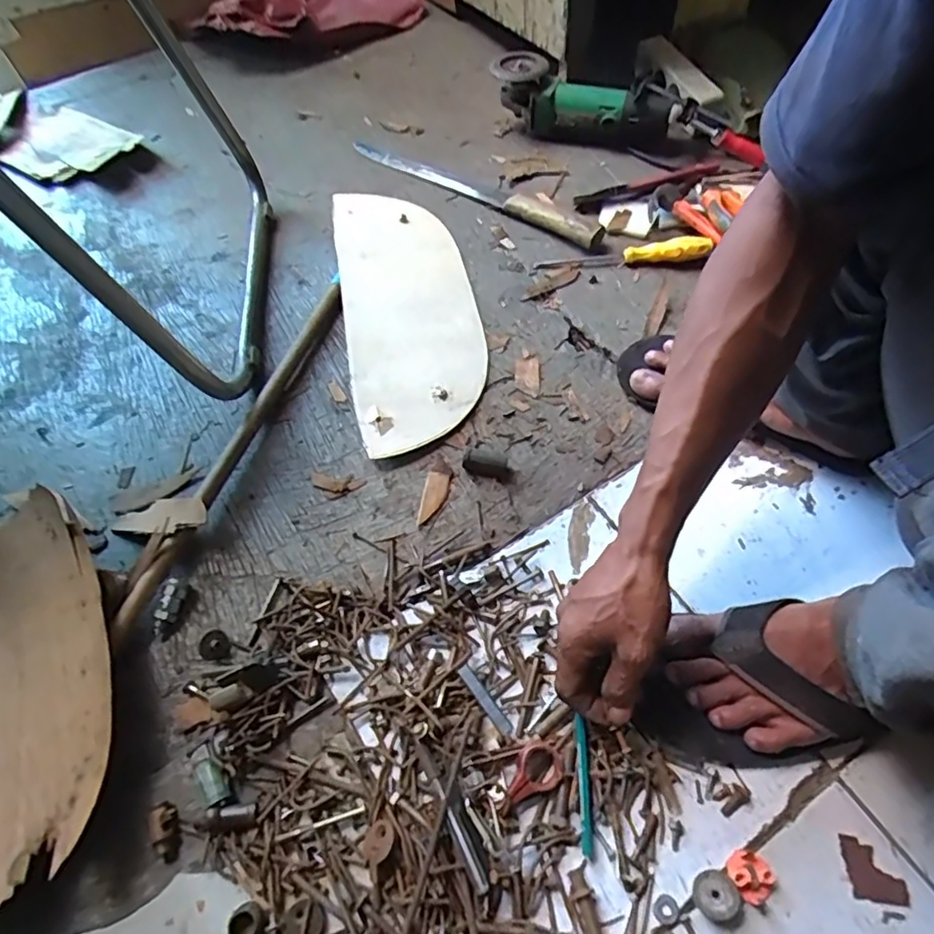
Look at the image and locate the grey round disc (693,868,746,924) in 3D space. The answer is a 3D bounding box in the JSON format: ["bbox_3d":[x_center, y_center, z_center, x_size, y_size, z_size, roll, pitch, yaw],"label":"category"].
[{"bbox_3d":[0.174,0.298,0.418,0.029,0.012,0.028,-1,57,2],"label":"grey round disc"}]

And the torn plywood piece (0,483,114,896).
[{"bbox_3d":[-0.371,0.158,0.513,0.131,0.050,0.363,-20,59,-10],"label":"torn plywood piece"}]

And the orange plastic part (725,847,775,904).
[{"bbox_3d":[0.199,0.289,0.425,0.029,0.012,0.030,-1,57,2],"label":"orange plastic part"}]

